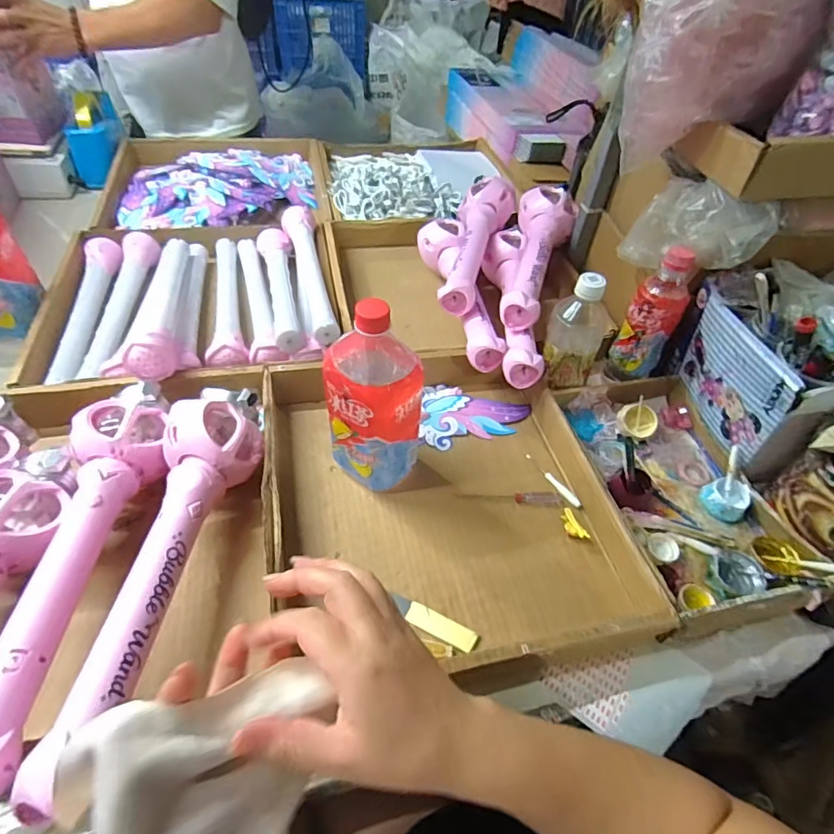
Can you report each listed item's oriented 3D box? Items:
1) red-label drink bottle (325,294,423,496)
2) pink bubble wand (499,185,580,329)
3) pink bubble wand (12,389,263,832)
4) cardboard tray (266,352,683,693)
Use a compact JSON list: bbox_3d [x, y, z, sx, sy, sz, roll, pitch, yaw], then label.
[{"bbox_3d":[-0.042,-0.014,0.491,0.084,0.218,0.066,34,55,21],"label":"red-label drink bottle"},{"bbox_3d":[0.170,-0.242,0.711,0.090,0.063,0.329,18,50,9],"label":"pink bubble wand"},{"bbox_3d":[-0.206,0.111,0.418,0.085,0.064,0.363,2,50,-5],"label":"pink bubble wand"},{"bbox_3d":[0.023,0.079,0.527,0.343,0.062,0.376,-6,51,-11],"label":"cardboard tray"}]

